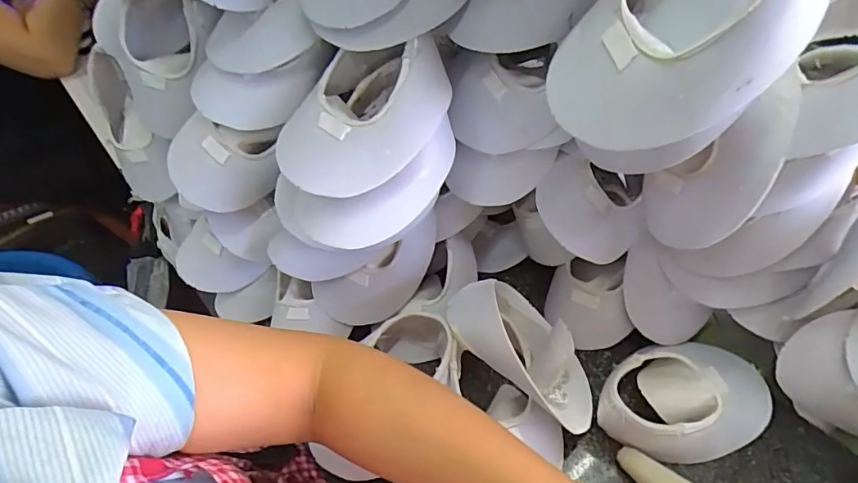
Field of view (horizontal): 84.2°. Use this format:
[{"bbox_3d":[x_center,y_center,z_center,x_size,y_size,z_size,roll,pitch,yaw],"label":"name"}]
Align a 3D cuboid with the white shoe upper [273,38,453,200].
[{"bbox_3d":[-0.047,-0.088,0.356,0.106,0.050,0.125,26,87,28],"label":"white shoe upper"}]

